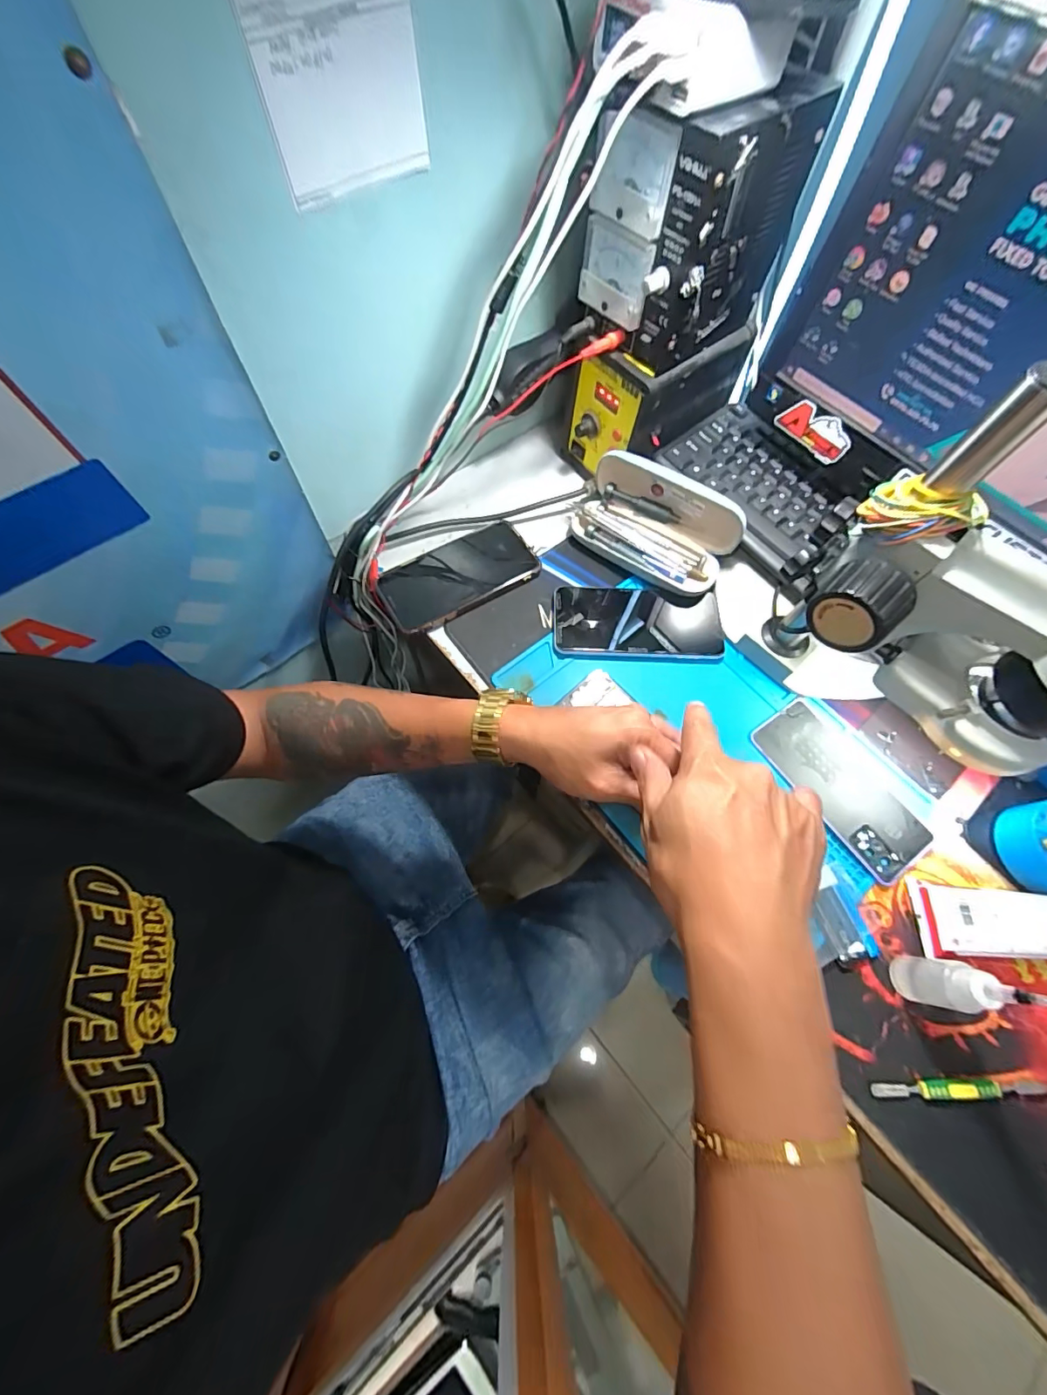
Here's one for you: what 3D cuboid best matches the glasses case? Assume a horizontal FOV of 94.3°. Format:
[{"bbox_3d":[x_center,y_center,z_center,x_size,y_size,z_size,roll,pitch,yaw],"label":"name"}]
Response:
[{"bbox_3d":[0.129,-0.176,0.484,0.162,0.068,0.082,32,69,11],"label":"glasses case"}]

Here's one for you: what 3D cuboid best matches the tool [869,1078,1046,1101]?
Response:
[{"bbox_3d":[0.306,0.273,0.338,0.122,0.006,0.011,0,67,-2],"label":"tool"}]

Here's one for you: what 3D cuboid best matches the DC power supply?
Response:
[{"bbox_3d":[0.135,-0.382,0.392,0.106,0.140,0.146,42,72,15],"label":"DC power supply"}]

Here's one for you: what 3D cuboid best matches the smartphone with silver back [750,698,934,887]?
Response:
[{"bbox_3d":[0.279,0.076,0.427,0.072,0.008,0.155,-30,71,-14],"label":"smartphone with silver back"}]

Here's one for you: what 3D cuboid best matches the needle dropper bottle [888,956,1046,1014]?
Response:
[{"bbox_3d":[0.288,0.192,0.323,0.026,0.101,0.030,9,67,2],"label":"needle dropper bottle"}]

